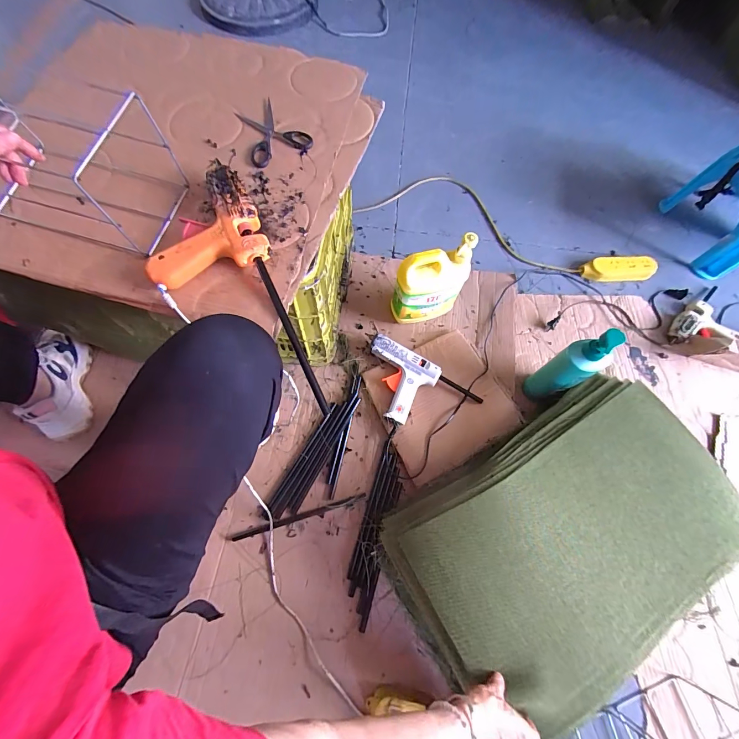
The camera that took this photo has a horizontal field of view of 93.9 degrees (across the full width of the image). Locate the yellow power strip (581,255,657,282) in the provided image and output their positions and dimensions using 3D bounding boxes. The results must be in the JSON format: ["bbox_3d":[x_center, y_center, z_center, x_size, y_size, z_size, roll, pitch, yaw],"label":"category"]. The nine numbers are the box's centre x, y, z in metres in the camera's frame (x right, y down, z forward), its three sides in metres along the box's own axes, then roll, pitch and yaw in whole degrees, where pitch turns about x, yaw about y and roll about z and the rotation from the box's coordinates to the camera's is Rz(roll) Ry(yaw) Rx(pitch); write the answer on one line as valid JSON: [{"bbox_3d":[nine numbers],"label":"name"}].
[{"bbox_3d":[0.679,-0.276,0.943,0.207,0.029,0.072,-2,69,-4],"label":"yellow power strip"}]

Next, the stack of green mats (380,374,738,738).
[{"bbox_3d":[0.351,0.272,0.594,0.596,0.075,0.359,-31,73,-14],"label":"stack of green mats"}]

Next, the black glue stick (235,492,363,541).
[{"bbox_3d":[-0.136,0.291,0.681,0.266,0.016,0.013,-15,70,-9],"label":"black glue stick"}]

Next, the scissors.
[{"bbox_3d":[-0.161,-0.403,0.579,0.102,0.011,0.143,-20,72,-10],"label":"scissors"}]

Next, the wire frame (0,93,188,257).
[{"bbox_3d":[-0.410,-0.278,0.463,0.247,0.147,0.152,17,69,4],"label":"wire frame"}]

